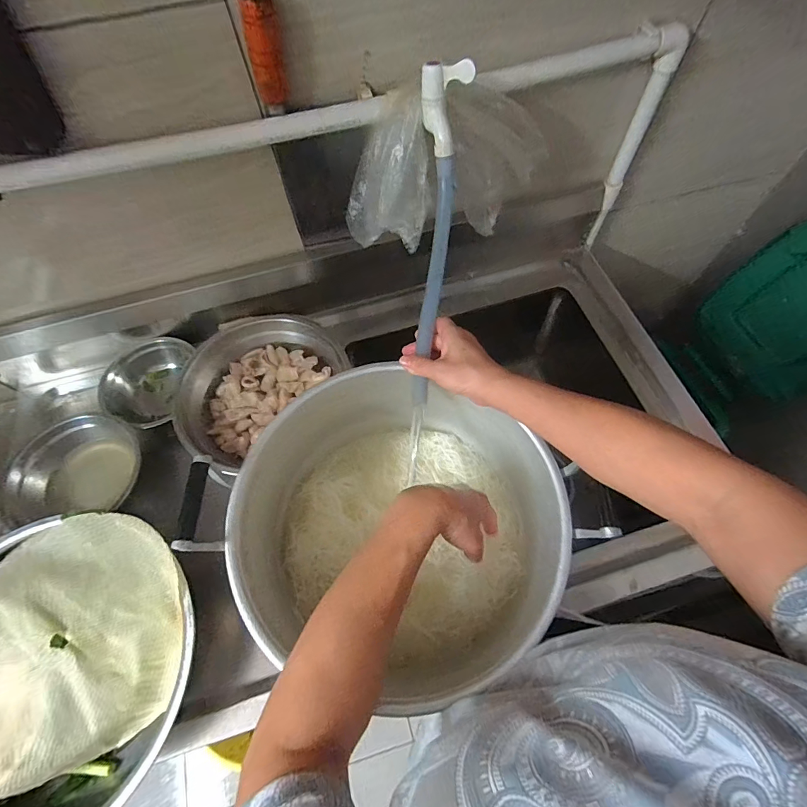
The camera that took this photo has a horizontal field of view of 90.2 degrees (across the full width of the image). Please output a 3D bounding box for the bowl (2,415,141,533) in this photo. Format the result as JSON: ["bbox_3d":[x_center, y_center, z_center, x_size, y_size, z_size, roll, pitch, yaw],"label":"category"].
[{"bbox_3d":[-0.488,0.102,0.608,0.188,0.082,0.153,-5,64,0],"label":"bowl"}]

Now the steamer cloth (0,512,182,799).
[{"bbox_3d":[-0.396,0.278,0.483,0.265,0.056,0.250,-29,67,-11],"label":"steamer cloth"}]

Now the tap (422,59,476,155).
[{"bbox_3d":[0.046,-0.321,0.436,0.052,0.072,0.051,0,64,2],"label":"tap"}]

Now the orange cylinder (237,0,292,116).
[{"bbox_3d":[-0.146,-0.373,0.432,0.036,0.102,0.028,-13,65,-4],"label":"orange cylinder"}]

